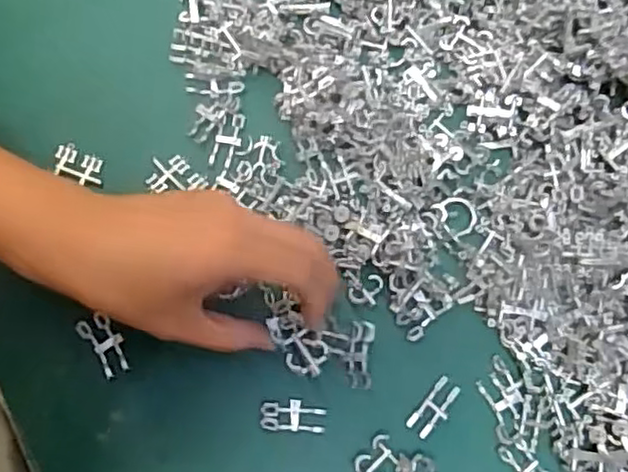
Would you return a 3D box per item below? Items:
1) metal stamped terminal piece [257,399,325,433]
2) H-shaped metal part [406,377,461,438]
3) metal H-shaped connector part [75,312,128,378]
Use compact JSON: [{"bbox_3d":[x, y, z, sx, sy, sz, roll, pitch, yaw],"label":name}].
[{"bbox_3d":[-0.011,0.093,0.345,0.033,0.004,0.015,3,78,0],"label":"metal stamped terminal piece"},{"bbox_3d":[0.063,0.090,0.349,0.014,0.004,0.033,41,81,8],"label":"H-shaped metal part"},{"bbox_3d":[-0.109,0.056,0.350,0.017,0.004,0.033,-35,80,-7],"label":"metal H-shaped connector part"}]

